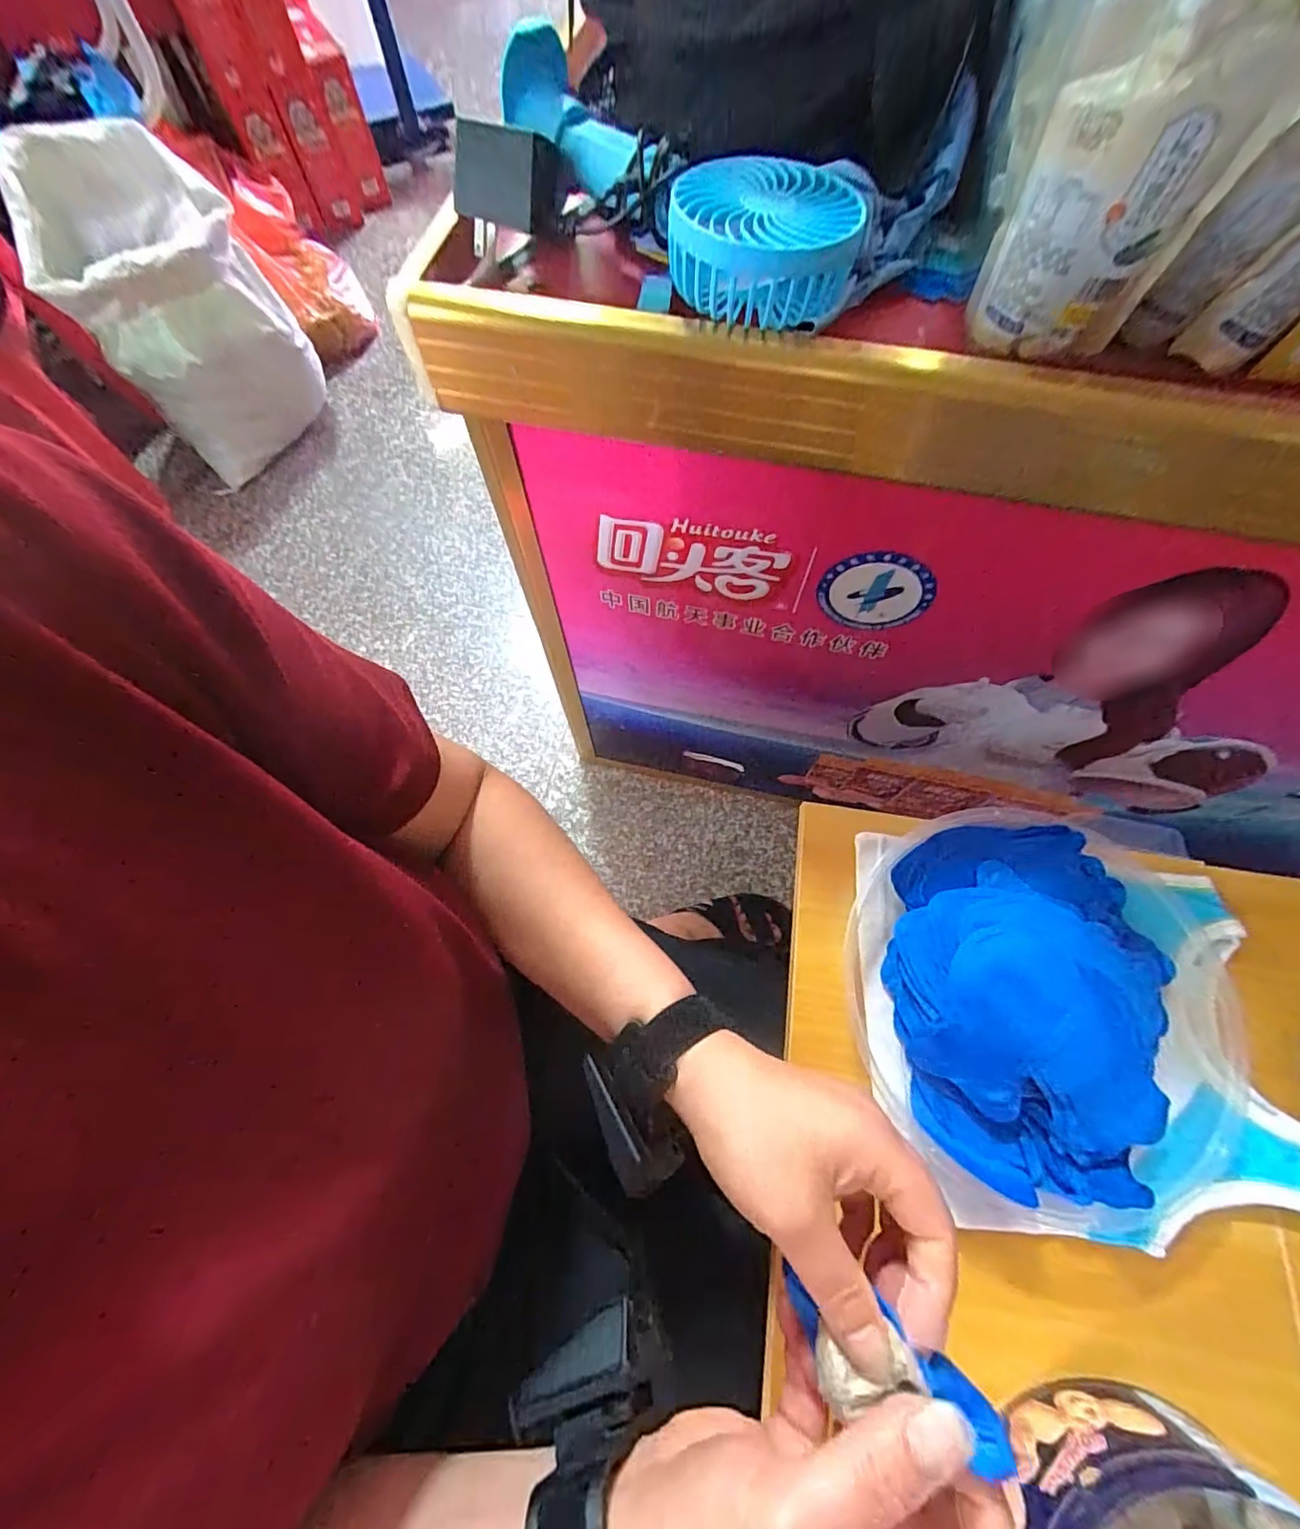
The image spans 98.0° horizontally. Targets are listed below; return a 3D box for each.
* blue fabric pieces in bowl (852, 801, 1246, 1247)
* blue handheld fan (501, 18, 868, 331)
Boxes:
[{"bbox_3d":[0.268,0.153,0.371,0.256,0.034,0.250,-10,68,-3],"label":"blue fabric pieces in bowl"},{"bbox_3d":[0.022,-0.358,0.342,0.108,0.071,0.253,-37,72,-13],"label":"blue handheld fan"}]

